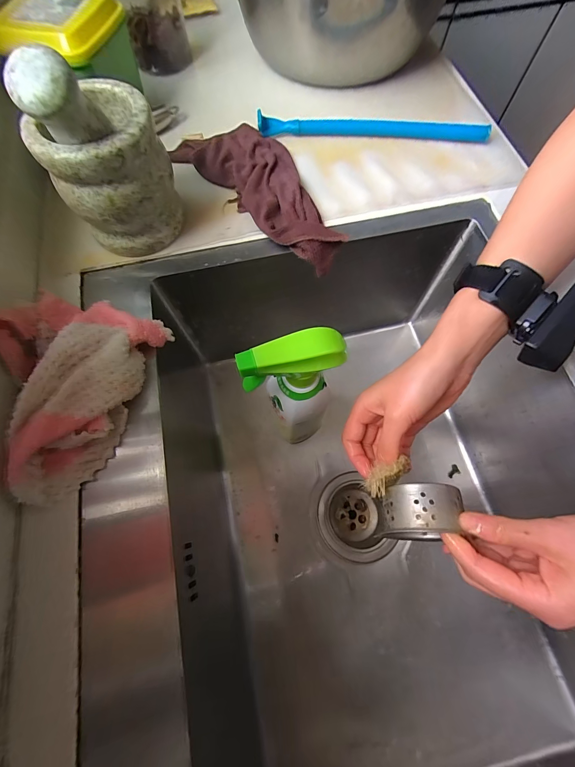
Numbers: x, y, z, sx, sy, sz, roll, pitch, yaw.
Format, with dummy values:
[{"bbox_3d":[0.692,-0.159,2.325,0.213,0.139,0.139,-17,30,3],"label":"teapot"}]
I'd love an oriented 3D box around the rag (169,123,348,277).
[{"bbox_3d":[-0.022,-0.230,0.362,0.103,0.021,0.243,-41,74,-15],"label":"rag"}]

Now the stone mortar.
[{"bbox_3d":[-0.158,-0.193,0.300,0.095,0.107,0.093,-22,70,-8],"label":"stone mortar"}]

